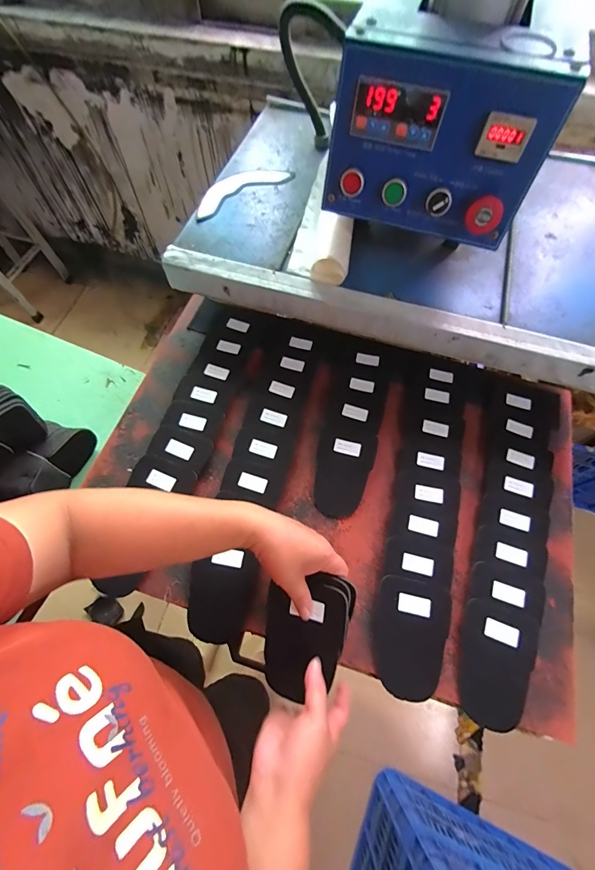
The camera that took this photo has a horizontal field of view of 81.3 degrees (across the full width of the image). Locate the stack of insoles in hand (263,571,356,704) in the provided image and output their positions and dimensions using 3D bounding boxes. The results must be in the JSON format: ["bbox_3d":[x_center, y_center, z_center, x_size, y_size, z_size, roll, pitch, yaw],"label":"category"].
[{"bbox_3d":[0.008,0.230,0.396,0.094,0.026,0.151,11,85,19],"label":"stack of insoles in hand"}]

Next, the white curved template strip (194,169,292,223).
[{"bbox_3d":[-0.102,-0.439,0.616,0.200,0.007,0.064,-34,78,-15],"label":"white curved template strip"}]

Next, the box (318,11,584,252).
[{"bbox_3d":[0.165,-0.347,0.408,0.236,0.152,0.124,23,68,8],"label":"box"}]

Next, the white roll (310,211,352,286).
[{"bbox_3d":[0.053,-0.282,0.522,0.059,0.042,0.106,9,67,2],"label":"white roll"}]

